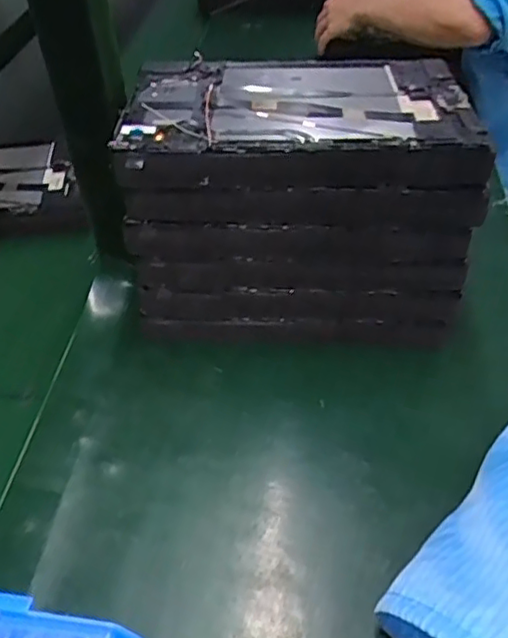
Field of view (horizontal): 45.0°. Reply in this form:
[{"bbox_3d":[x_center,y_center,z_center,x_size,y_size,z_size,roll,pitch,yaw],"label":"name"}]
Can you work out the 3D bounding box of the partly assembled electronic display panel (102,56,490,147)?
[{"bbox_3d":[0.034,-0.165,0.454,0.246,0.020,0.167,0,44,0],"label":"partly assembled electronic display panel"}]

